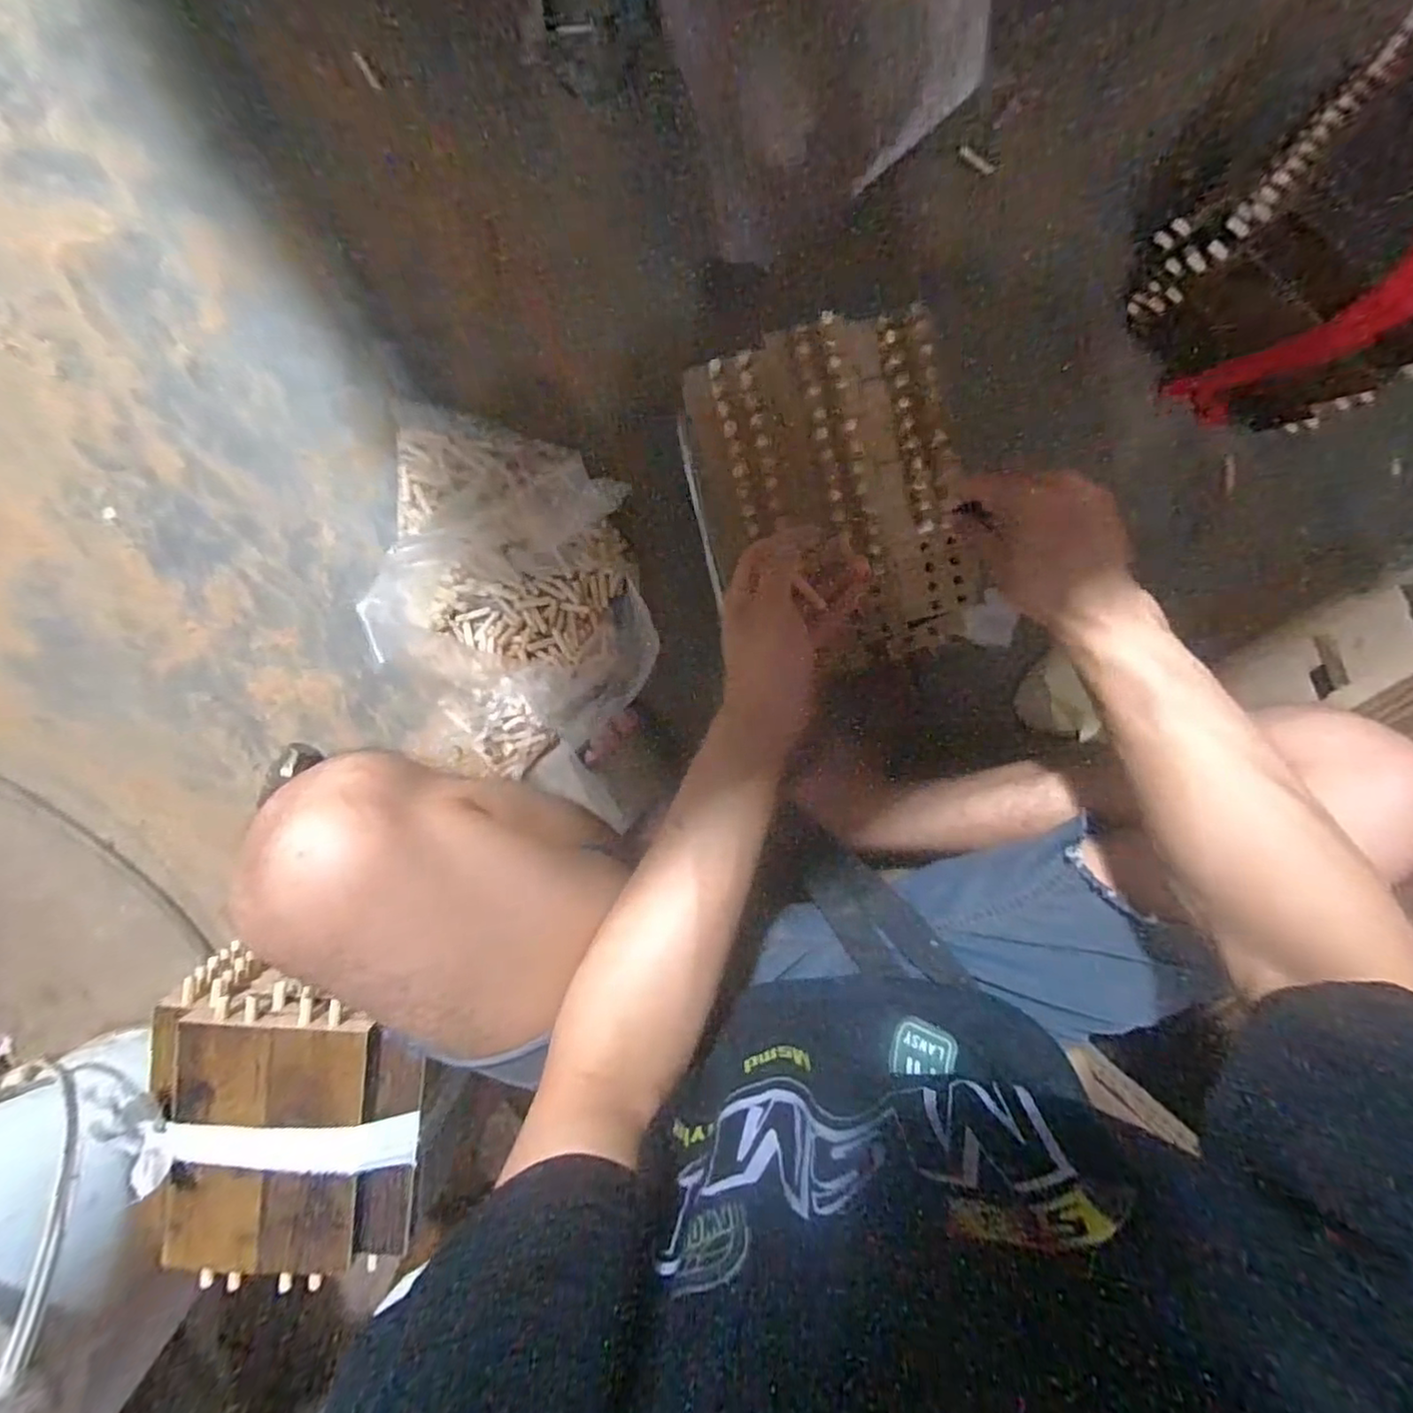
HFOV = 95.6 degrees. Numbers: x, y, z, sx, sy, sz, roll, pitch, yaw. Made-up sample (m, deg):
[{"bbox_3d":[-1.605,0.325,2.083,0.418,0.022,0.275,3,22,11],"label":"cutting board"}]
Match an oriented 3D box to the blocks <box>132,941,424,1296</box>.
[{"bbox_3d":[-0.306,0.306,0.477,0.183,0.069,0.221,1,95,-4],"label":"blocks"}]

